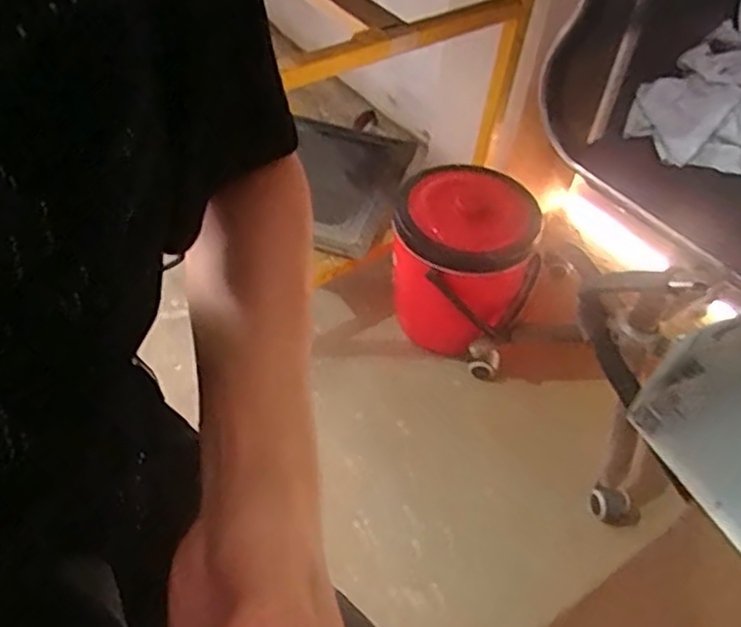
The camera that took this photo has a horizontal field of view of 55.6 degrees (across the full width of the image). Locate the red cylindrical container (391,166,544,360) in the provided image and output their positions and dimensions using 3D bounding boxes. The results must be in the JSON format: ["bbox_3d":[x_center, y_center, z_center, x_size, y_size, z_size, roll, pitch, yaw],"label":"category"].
[{"bbox_3d":[0.169,-0.076,1.271,0.261,0.296,0.259,5,49,0],"label":"red cylindrical container"}]

